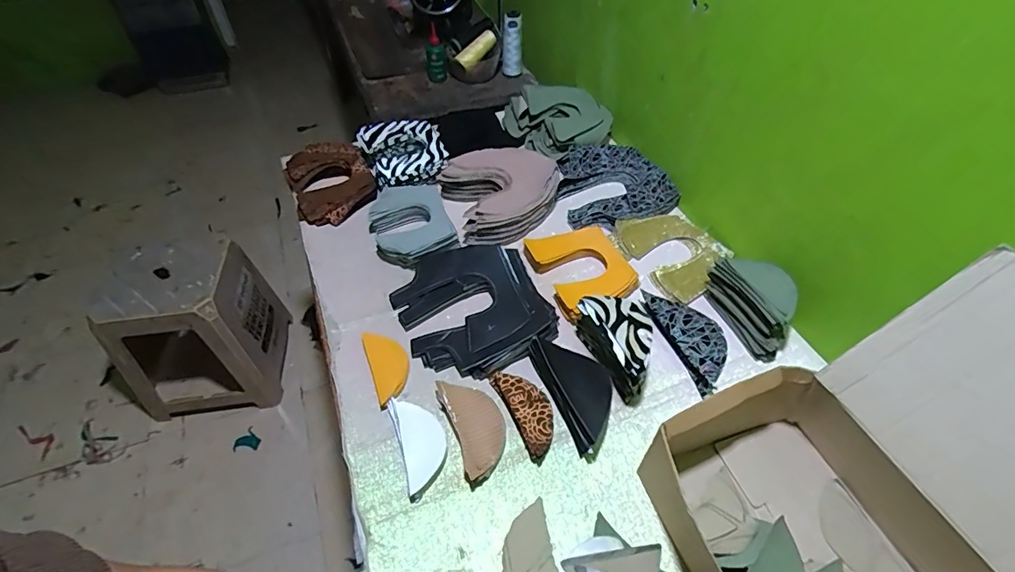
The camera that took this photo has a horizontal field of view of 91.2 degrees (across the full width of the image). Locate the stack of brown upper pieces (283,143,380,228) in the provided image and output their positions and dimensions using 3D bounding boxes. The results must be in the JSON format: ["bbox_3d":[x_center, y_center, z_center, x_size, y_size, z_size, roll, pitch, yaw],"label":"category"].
[{"bbox_3d":[-0.310,-0.184,0.874,0.138,0.045,0.178,-20,53,-17],"label":"stack of brown upper pieces"}]

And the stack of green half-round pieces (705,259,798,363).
[{"bbox_3d":[0.334,0.017,0.660,0.070,0.070,0.132,-14,51,-13],"label":"stack of green half-round pieces"}]

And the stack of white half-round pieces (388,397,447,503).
[{"bbox_3d":[-0.099,0.177,0.567,0.052,0.021,0.112,-15,51,-13],"label":"stack of white half-round pieces"}]

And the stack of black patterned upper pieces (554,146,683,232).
[{"bbox_3d":[0.177,-0.175,0.858,0.188,0.043,0.182,-16,51,-14],"label":"stack of black patterned upper pieces"}]

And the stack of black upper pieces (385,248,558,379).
[{"bbox_3d":[-0.051,0.020,0.684,0.189,0.029,0.204,-20,52,-13],"label":"stack of black upper pieces"}]

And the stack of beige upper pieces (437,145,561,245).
[{"bbox_3d":[-0.007,-0.159,0.831,0.181,0.056,0.183,-16,51,-14],"label":"stack of beige upper pieces"}]

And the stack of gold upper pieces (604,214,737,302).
[{"bbox_3d":[0.258,-0.052,0.763,0.131,0.032,0.159,-22,53,-18],"label":"stack of gold upper pieces"}]

